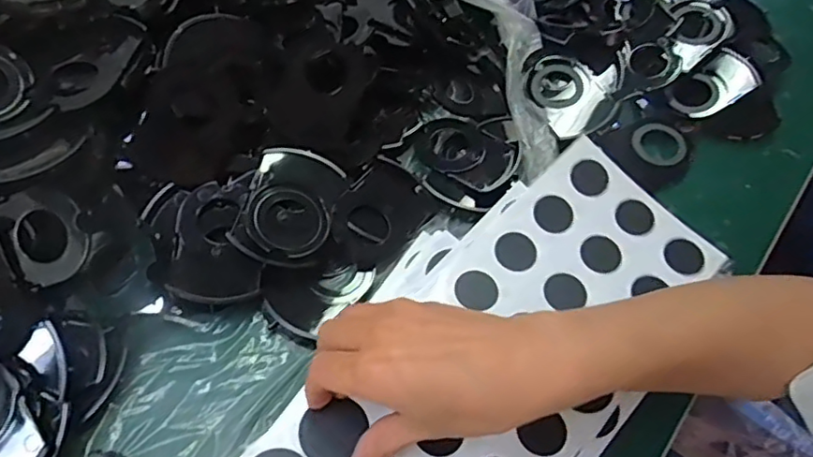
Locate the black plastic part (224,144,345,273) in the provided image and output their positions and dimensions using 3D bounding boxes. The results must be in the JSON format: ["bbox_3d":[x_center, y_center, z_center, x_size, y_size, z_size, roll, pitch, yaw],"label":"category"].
[{"bbox_3d":[-0.076,-0.015,0.395,0.059,0.015,0.081,19,58,7],"label":"black plastic part"}]

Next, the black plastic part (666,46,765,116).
[{"bbox_3d":[0.259,-0.120,0.508,0.069,0.034,0.046,-30,65,-21],"label":"black plastic part"}]

